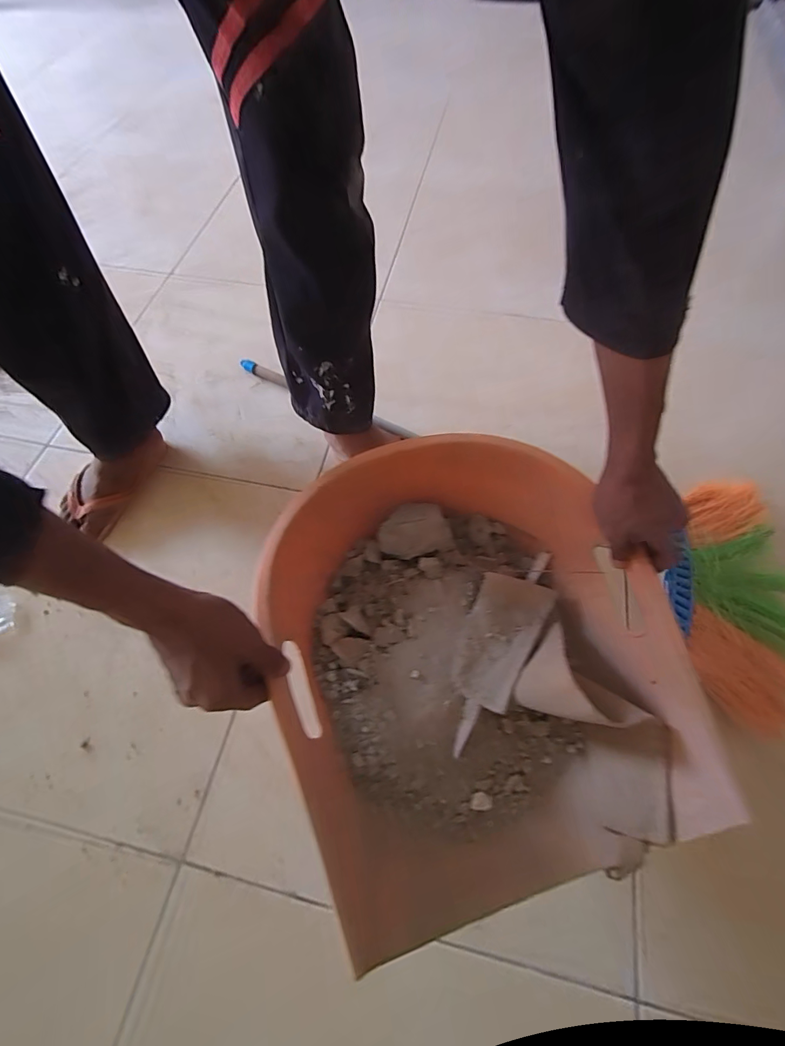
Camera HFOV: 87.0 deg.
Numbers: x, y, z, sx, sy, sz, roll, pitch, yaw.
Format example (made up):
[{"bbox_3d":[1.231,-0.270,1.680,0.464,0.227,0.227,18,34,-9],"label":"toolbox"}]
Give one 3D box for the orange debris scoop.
[{"bbox_3d":[0.073,0.118,0.410,0.362,0.125,0.405,-16,64,-12],"label":"orange debris scoop"}]

